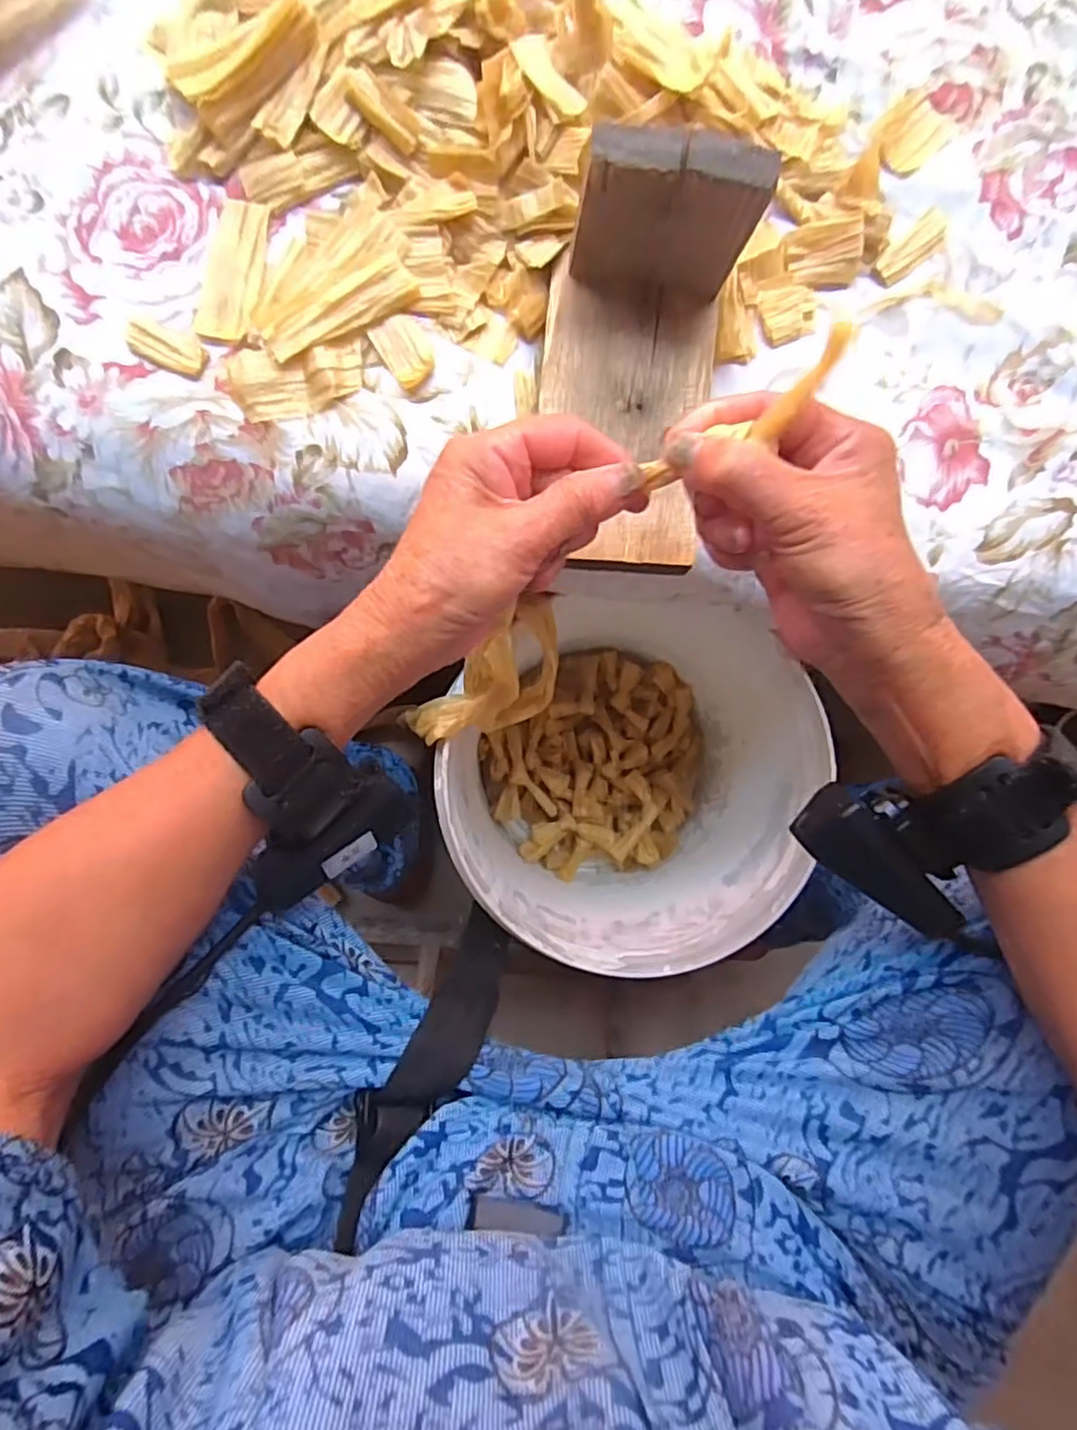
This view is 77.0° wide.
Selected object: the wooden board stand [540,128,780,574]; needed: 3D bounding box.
[{"bbox_3d":[0.044,-0.152,0.306,0.084,0.077,0.158,7,89,-2],"label":"wooden board stand"}]

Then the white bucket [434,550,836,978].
[{"bbox_3d":[0.069,0.044,0.563,0.238,0.242,0.256,0,89,-3],"label":"white bucket"}]

